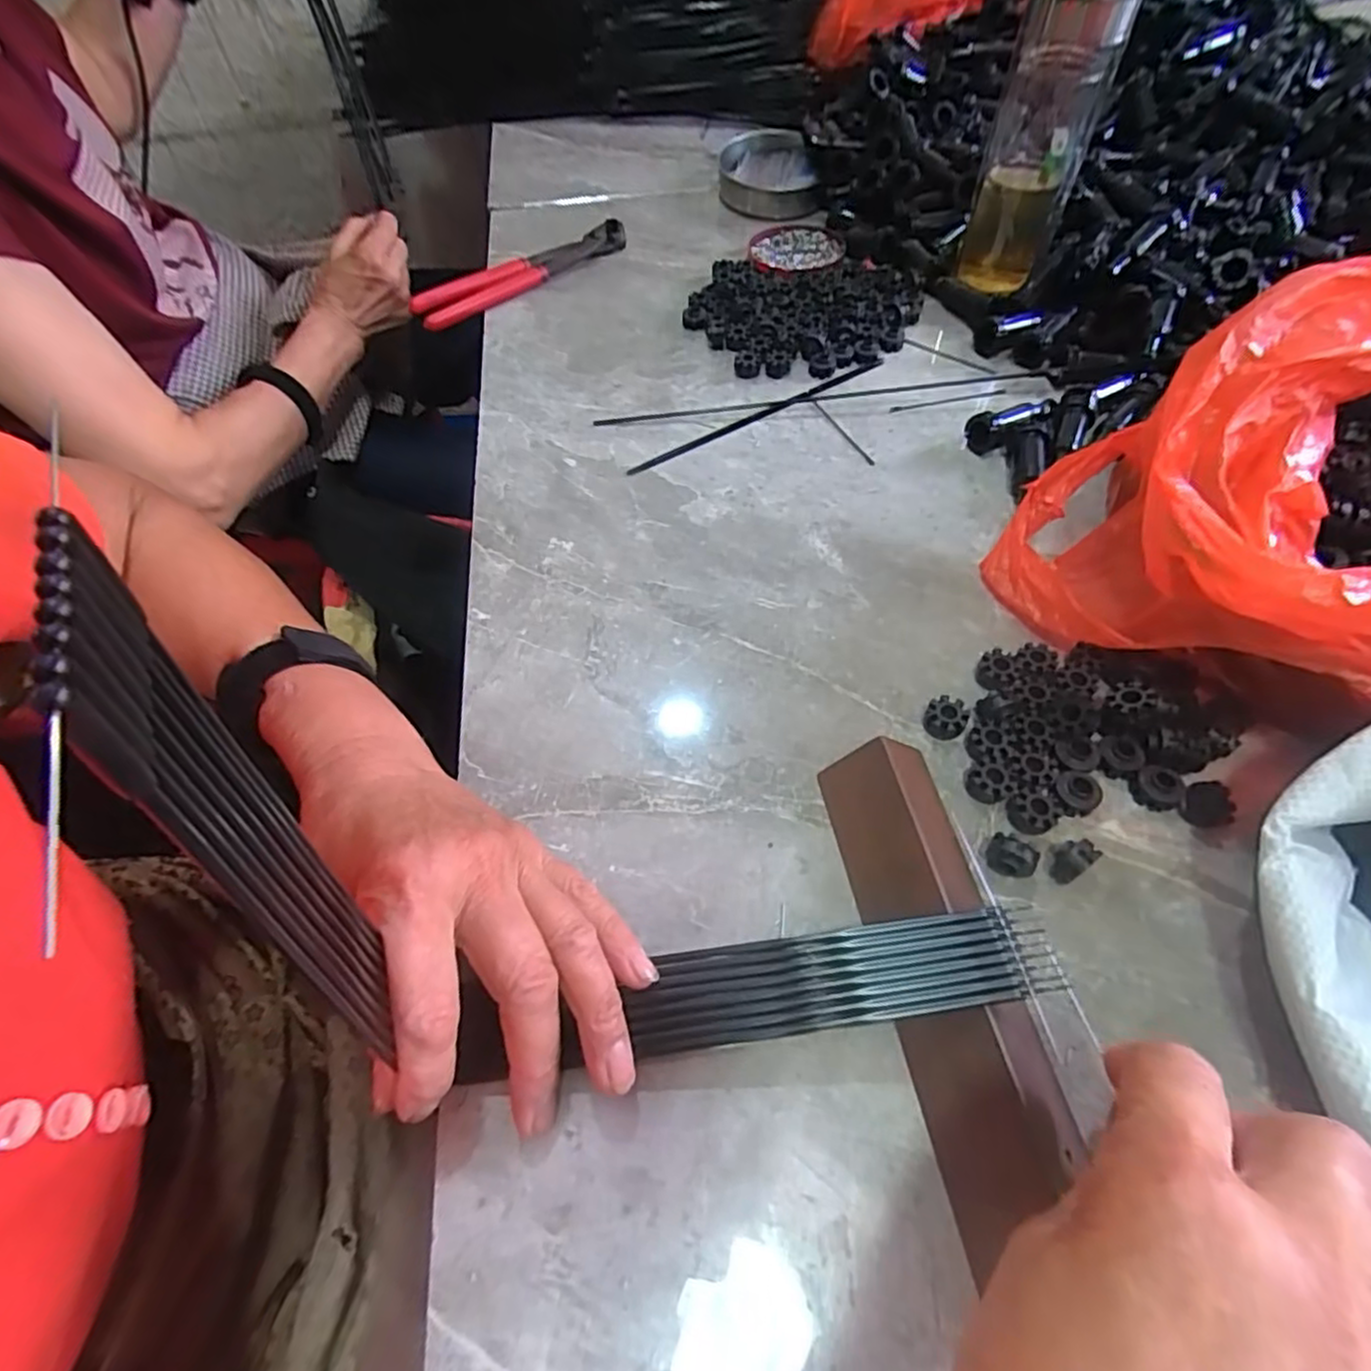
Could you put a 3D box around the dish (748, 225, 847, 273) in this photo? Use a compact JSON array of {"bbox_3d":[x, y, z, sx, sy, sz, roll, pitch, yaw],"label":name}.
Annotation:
[{"bbox_3d":[0.094,-0.372,0.569,0.077,0.014,0.089,-8,57,-2],"label":"dish"}]

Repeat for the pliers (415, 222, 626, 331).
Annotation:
[{"bbox_3d":[-0.140,-0.355,0.570,0.194,0.018,0.040,-37,62,-20],"label":"pliers"}]

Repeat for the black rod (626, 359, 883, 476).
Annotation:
[{"bbox_3d":[0.055,-0.187,0.457,0.212,0.006,0.011,-29,60,-15],"label":"black rod"}]

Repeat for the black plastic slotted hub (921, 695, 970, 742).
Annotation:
[{"bbox_3d":[0.123,0.016,0.315,0.019,0.013,0.018,-1,57,2],"label":"black plastic slotted hub"}]

